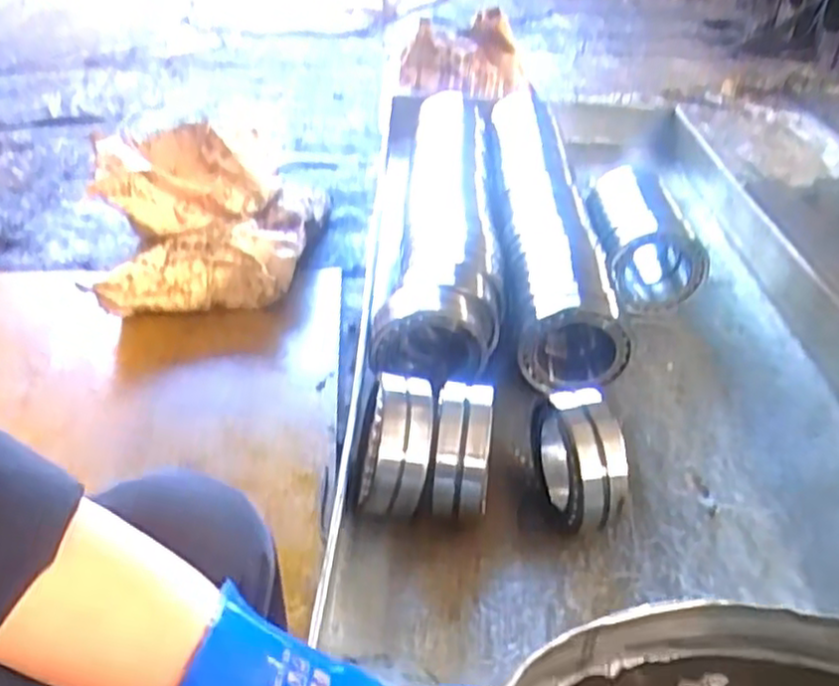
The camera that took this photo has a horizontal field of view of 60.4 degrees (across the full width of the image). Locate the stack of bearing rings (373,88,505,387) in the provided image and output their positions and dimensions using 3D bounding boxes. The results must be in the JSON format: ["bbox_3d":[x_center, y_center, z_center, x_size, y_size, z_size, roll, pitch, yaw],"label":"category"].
[{"bbox_3d":[0.062,-0.255,1.310,0.185,0.146,0.845,5,37,4],"label":"stack of bearing rings"}]

